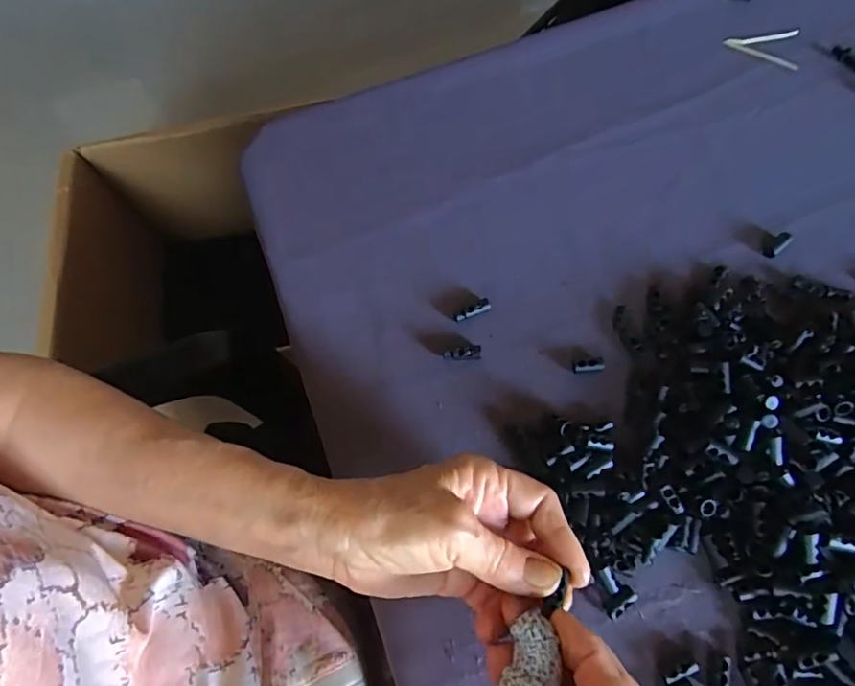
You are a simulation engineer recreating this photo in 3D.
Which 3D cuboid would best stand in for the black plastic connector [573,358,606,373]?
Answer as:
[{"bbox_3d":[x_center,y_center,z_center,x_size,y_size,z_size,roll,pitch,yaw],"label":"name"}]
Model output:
[{"bbox_3d":[0.101,0.014,0.347,0.019,0.006,0.008,-2,68,2],"label":"black plastic connector"}]

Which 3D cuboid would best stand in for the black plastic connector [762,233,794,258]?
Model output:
[{"bbox_3d":[0.227,-0.064,0.362,0.022,0.004,0.009,-38,71,-12],"label":"black plastic connector"}]

